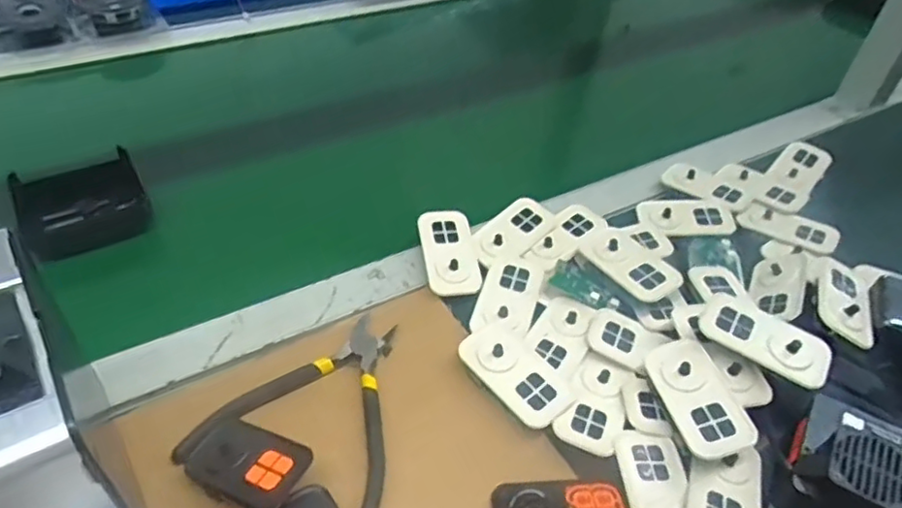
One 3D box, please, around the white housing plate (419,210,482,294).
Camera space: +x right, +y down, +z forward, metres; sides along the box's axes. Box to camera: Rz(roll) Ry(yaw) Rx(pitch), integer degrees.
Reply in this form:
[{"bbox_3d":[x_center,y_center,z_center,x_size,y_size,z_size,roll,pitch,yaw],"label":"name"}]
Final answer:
[{"bbox_3d":[-0.001,-0.003,0.473,0.040,0.012,0.074,-8,47,-8],"label":"white housing plate"}]

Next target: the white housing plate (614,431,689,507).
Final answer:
[{"bbox_3d":[0.117,0.136,0.351,0.037,0.008,0.075,-3,46,-4],"label":"white housing plate"}]

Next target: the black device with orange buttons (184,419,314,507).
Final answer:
[{"bbox_3d":[-0.112,0.114,0.343,0.073,0.017,0.040,15,36,29],"label":"black device with orange buttons"}]

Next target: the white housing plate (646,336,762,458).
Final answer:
[{"bbox_3d":[0.148,0.085,0.376,0.040,0.008,0.072,-20,54,-5],"label":"white housing plate"}]

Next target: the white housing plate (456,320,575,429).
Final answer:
[{"bbox_3d":[0.041,0.075,0.399,0.042,0.008,0.077,-30,54,-26],"label":"white housing plate"}]

